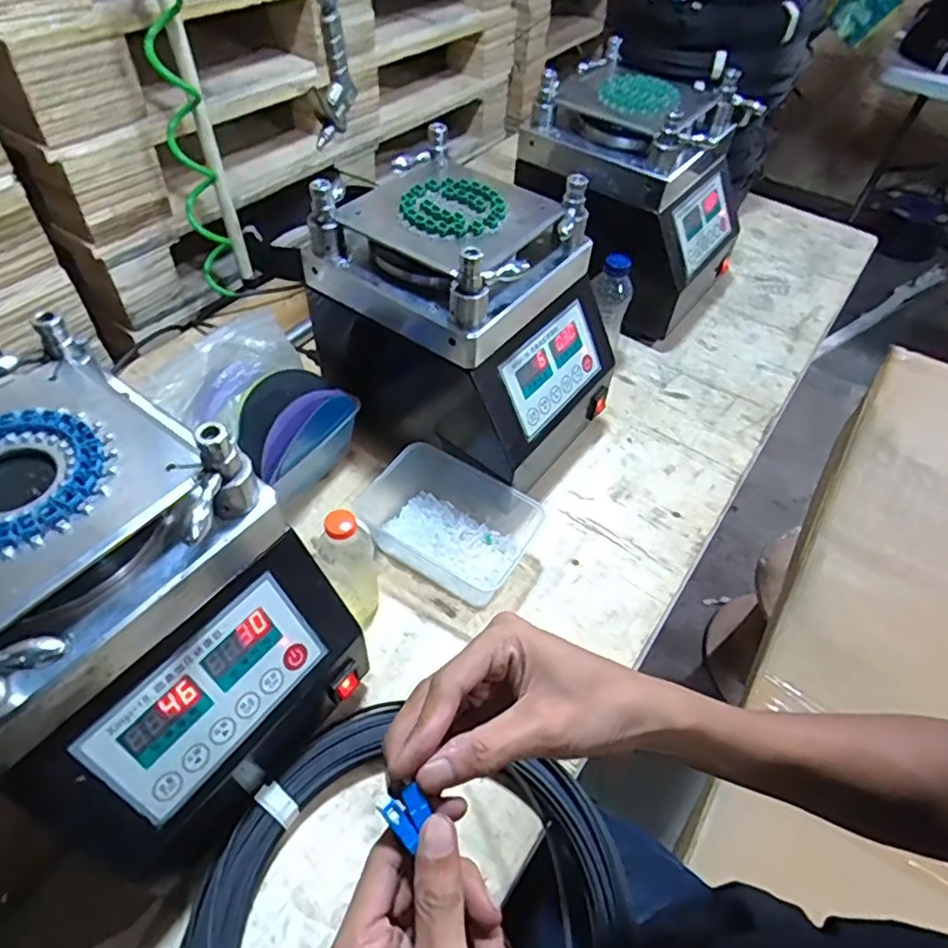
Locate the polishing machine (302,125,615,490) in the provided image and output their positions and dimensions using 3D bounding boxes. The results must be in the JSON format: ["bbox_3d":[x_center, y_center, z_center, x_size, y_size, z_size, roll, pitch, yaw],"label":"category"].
[{"bbox_3d":[-0.002,-0.157,0.696,0.278,0.280,0.216,29,55,18],"label":"polishing machine"}]

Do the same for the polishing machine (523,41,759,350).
[{"bbox_3d":[0.224,-0.394,0.895,0.272,0.299,0.220,32,56,20],"label":"polishing machine"}]

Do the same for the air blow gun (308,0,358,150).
[{"bbox_3d":[-0.151,-0.441,0.639,0.027,0.170,0.063,12,51,5],"label":"air blow gun"}]

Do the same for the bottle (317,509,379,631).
[{"bbox_3d":[-0.113,0.082,0.586,0.056,0.139,0.066,-22,56,-20],"label":"bottle"}]

